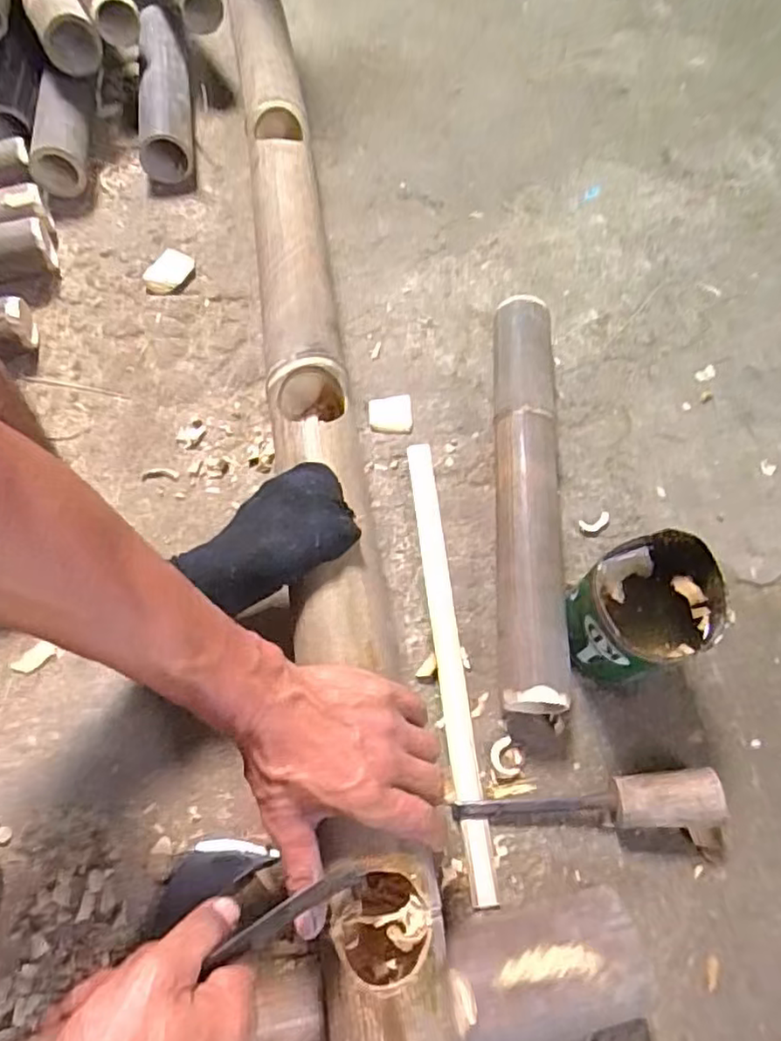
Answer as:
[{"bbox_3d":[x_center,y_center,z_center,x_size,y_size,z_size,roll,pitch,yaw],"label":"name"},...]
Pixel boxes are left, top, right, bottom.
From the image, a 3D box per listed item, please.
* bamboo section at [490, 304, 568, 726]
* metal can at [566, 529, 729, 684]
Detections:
[{"bbox_3d":[0.127,-0.037,0.608,0.062,0.062,0.425,3,63,1],"label":"bamboo section"},{"bbox_3d":[0.202,0.076,0.523,0.106,0.109,0.095,-19,65,-10],"label":"metal can"}]

